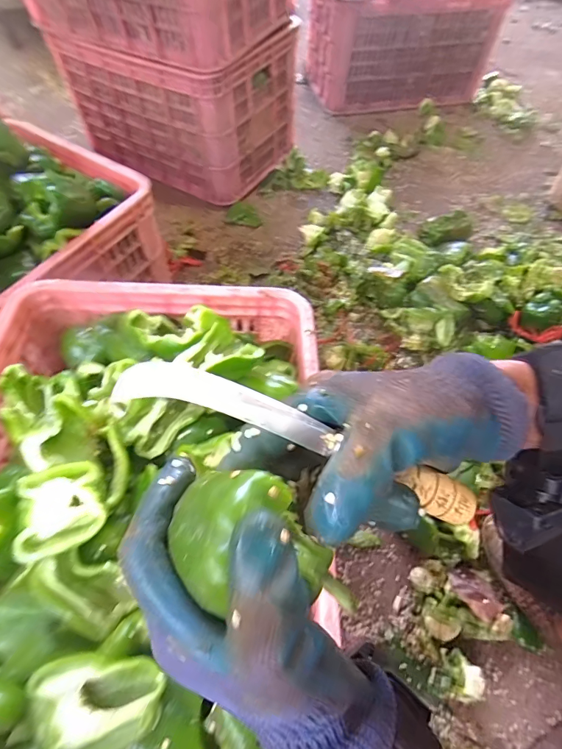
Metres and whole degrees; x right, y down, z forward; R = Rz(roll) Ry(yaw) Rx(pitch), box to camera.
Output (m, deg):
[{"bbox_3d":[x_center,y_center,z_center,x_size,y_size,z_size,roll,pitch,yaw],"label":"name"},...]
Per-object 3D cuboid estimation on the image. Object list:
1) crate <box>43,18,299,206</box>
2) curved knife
[{"bbox_3d":[-0.248,-0.691,1.045,0.484,0.286,0.312,26,60,13],"label":"crate"},{"bbox_3d":[0.017,0.036,0.217,0.201,0.017,0.023,24,58,-11],"label":"curved knife"}]

